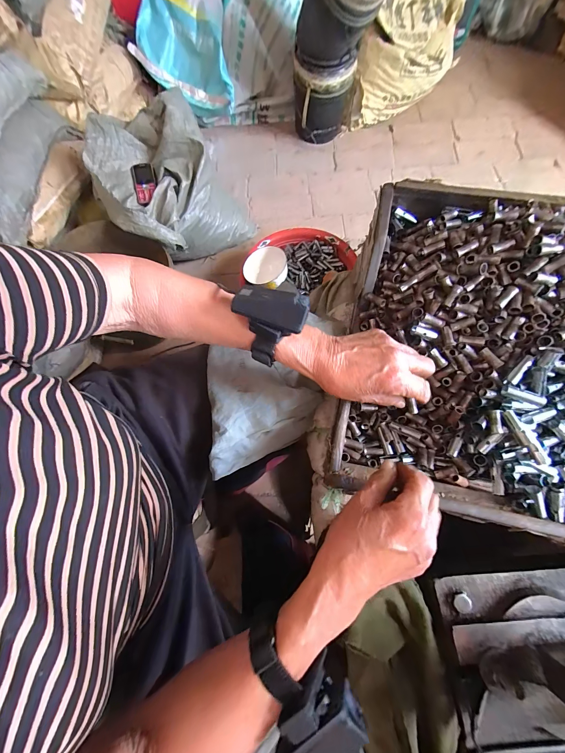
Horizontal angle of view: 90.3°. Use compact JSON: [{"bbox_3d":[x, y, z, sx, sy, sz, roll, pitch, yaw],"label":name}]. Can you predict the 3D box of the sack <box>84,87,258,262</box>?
[{"bbox_3d":[-0.324,-0.500,0.843,0.297,0.377,0.370,27,75,10],"label":"sack"}]

